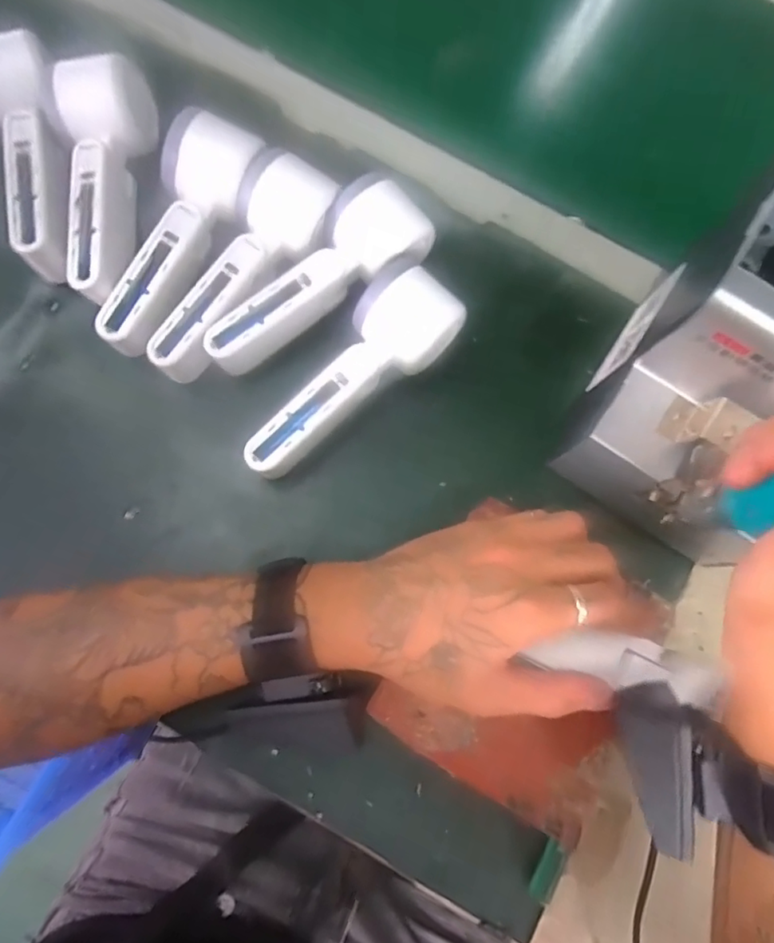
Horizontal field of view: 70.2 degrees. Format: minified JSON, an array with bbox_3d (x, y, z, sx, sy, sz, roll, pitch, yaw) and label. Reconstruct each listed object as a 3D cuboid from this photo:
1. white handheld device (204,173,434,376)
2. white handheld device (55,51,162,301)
[{"bbox_3d":[-0.042,-0.119,0.359,0.165,0.048,0.057,-43,83,-11],"label":"white handheld device"},{"bbox_3d":[-0.181,-0.182,0.356,0.050,0.054,0.153,-3,78,-4],"label":"white handheld device"}]

